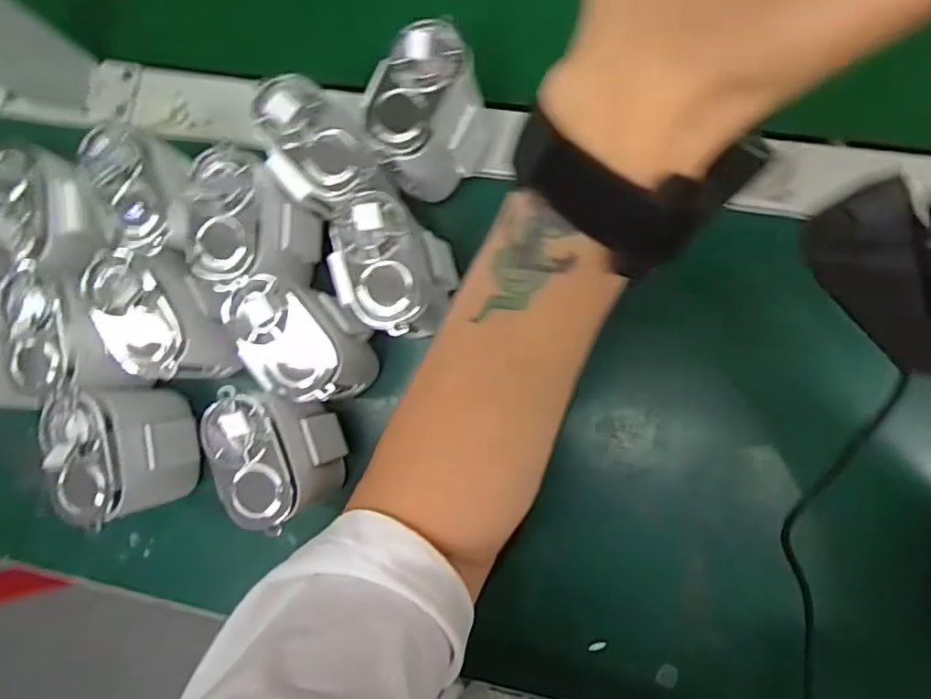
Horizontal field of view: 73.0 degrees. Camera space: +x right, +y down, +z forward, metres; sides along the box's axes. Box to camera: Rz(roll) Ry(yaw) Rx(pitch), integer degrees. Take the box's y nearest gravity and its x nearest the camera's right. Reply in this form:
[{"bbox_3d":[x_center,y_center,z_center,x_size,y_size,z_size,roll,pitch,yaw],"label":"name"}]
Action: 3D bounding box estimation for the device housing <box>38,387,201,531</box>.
[{"bbox_3d":[-0.187,0.056,0.354,0.043,0.085,0.070,-11,85,8],"label":"device housing"}]

